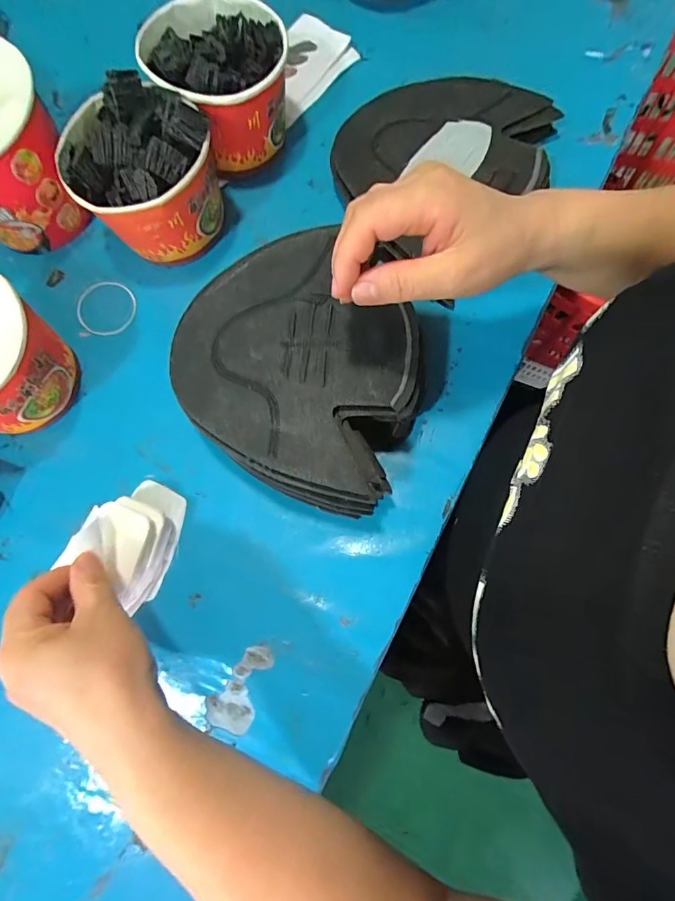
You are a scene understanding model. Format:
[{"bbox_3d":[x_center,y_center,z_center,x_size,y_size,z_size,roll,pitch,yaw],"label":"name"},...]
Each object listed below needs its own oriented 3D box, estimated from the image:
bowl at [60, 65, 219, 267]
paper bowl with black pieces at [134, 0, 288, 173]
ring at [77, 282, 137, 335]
[{"bbox_3d":[-0.156,-0.227,0.374,0.109,0.100,0.104,0,78,0],"label":"bowl"},{"bbox_3d":[-0.102,-0.325,0.397,0.112,0.088,0.116,0,78,0],"label":"paper bowl with black pieces"},{"bbox_3d":[-0.211,-0.130,0.403,0.055,0.004,0.053,0,78,0],"label":"ring"}]

